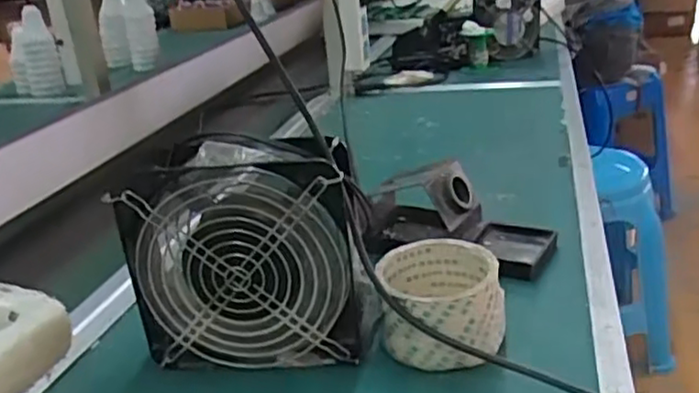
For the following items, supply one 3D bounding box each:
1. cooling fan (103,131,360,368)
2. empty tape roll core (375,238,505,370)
[{"bbox_3d":[-0.068,0.041,0.458,0.152,0.153,0.053,-3,21,8],"label":"cooling fan"},{"bbox_3d":[0.063,0.073,0.468,0.081,0.056,0.082,-3,21,7],"label":"empty tape roll core"}]

